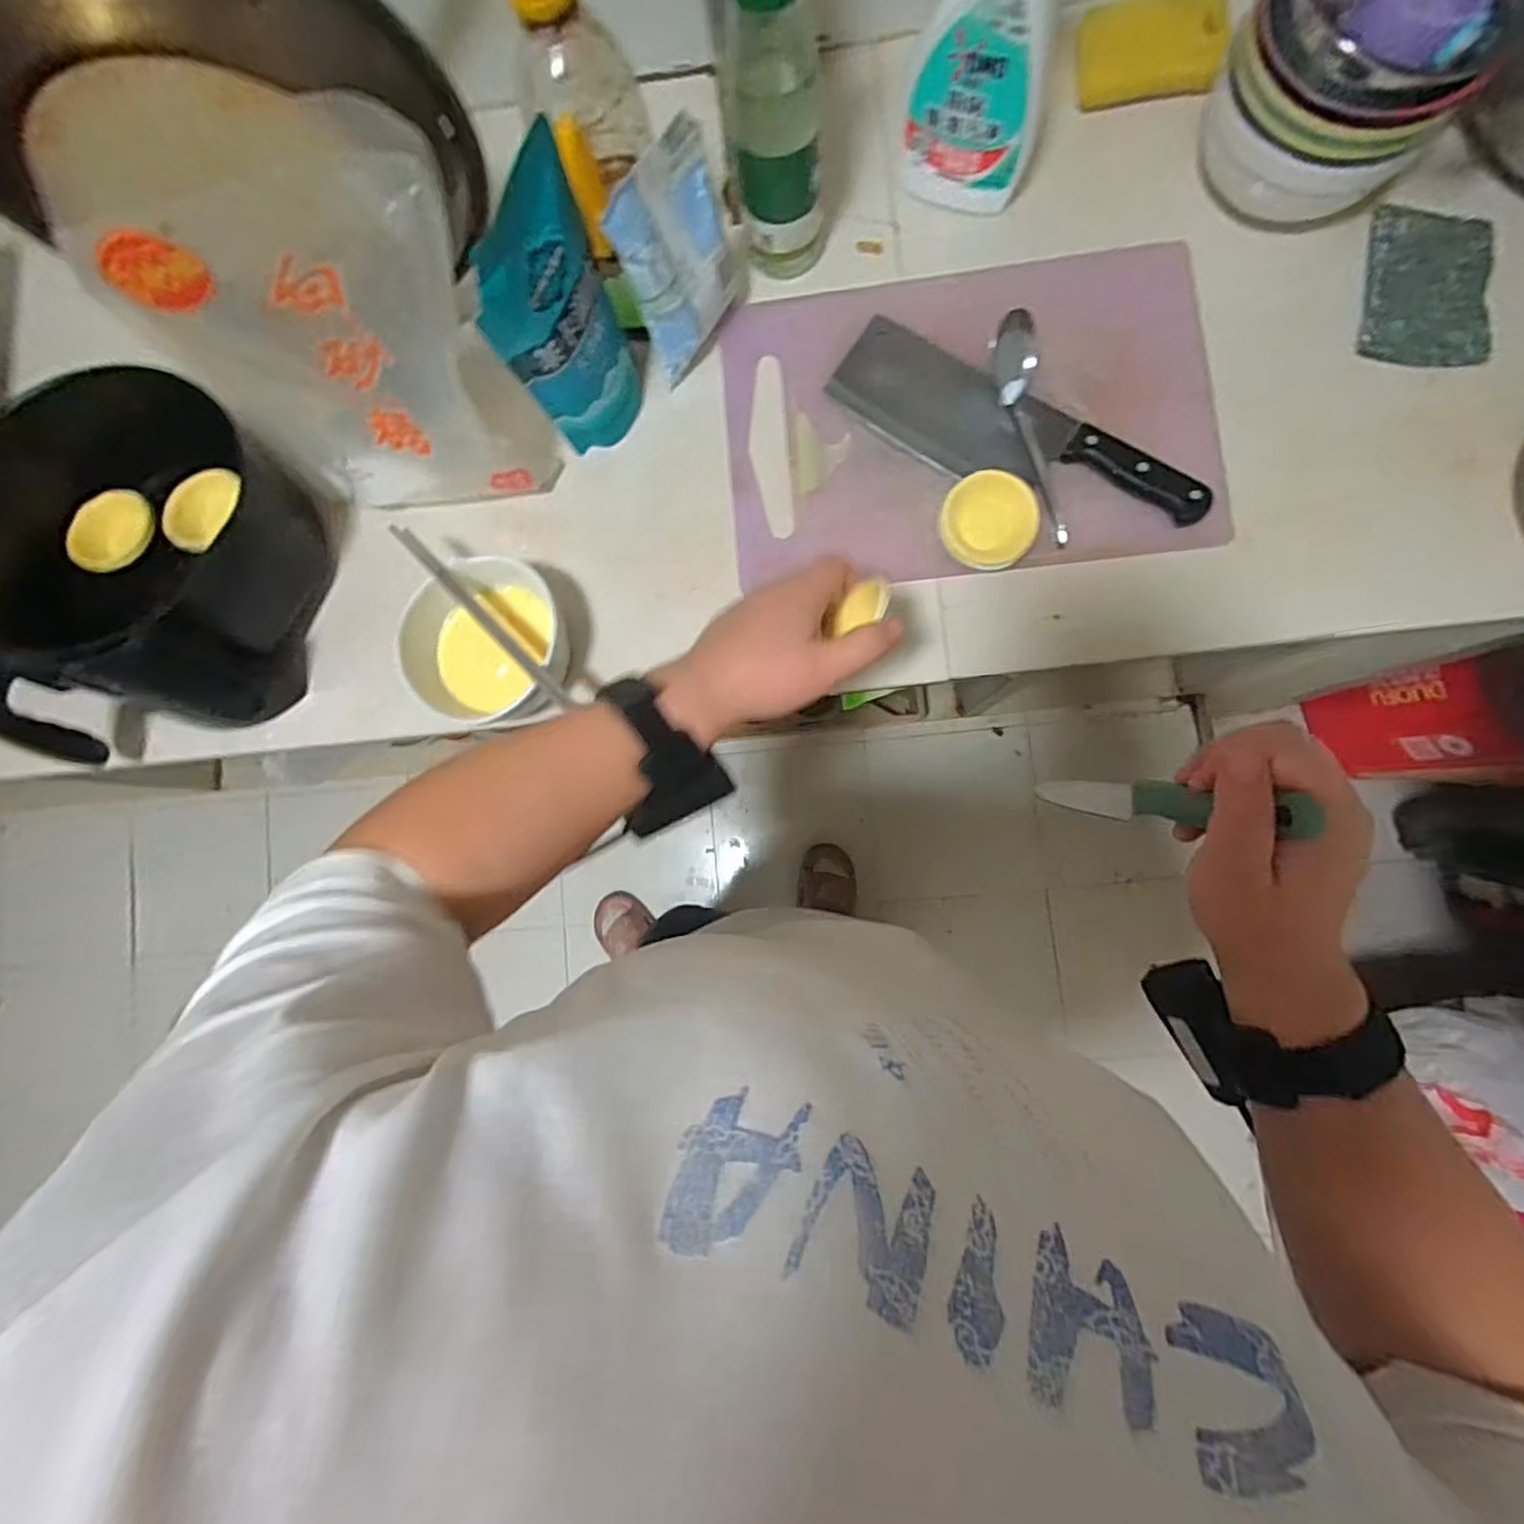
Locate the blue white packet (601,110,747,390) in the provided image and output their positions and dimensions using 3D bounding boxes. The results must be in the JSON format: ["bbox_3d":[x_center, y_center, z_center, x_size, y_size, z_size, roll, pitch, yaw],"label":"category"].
[{"bbox_3d":[-0.056,-0.361,0.485,0.028,0.138,0.100,35,89,24],"label":"blue white packet"}]

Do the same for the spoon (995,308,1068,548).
[{"bbox_3d":[0.200,-0.244,0.491,0.034,0.031,0.164,-12,83,4],"label":"spoon"}]

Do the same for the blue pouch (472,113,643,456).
[{"bbox_3d":[-0.129,-0.296,0.468,0.037,0.192,0.101,19,86,7],"label":"blue pouch"}]

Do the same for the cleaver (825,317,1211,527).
[{"bbox_3d":[0.186,-0.242,0.509,0.284,0.016,0.073,33,88,7],"label":"cleaver"}]

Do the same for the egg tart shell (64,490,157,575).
[{"bbox_3d":[-0.511,-0.182,0.532,0.052,0.024,0.066,30,88,7],"label":"egg tart shell"}]

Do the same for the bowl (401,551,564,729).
[{"bbox_3d":[-0.201,-0.085,0.519,0.117,0.070,0.116,0,84,5],"label":"bowl"}]

